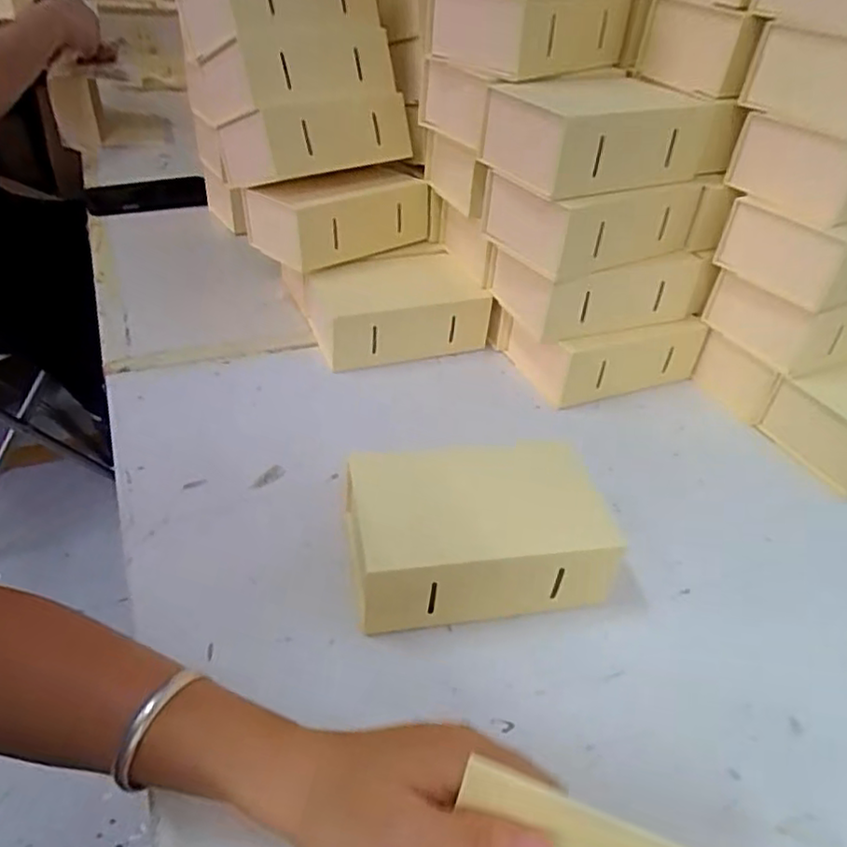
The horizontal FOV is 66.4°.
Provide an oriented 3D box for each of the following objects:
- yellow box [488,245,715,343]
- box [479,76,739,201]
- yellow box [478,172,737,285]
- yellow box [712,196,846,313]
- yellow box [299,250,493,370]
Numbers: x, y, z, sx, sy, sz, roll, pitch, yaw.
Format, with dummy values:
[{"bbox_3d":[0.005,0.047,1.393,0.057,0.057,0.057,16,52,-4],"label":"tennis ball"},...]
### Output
[{"bbox_3d":[0.159,-0.135,0.604,0.184,0.058,0.100,-12,42,-20],"label":"yellow box"},{"bbox_3d":[0.159,-0.245,0.544,0.192,0.059,0.107,-18,45,-26],"label":"box"},{"bbox_3d":[0.161,-0.185,0.569,0.186,0.062,0.099,-15,44,-23],"label":"yellow box"},{"bbox_3d":[0.354,-0.163,0.566,0.166,0.061,0.113,-19,45,-27],"label":"yellow box"},{"bbox_3d":[-0.032,-0.117,0.646,0.173,0.069,0.119,-12,42,-20],"label":"yellow box"}]

